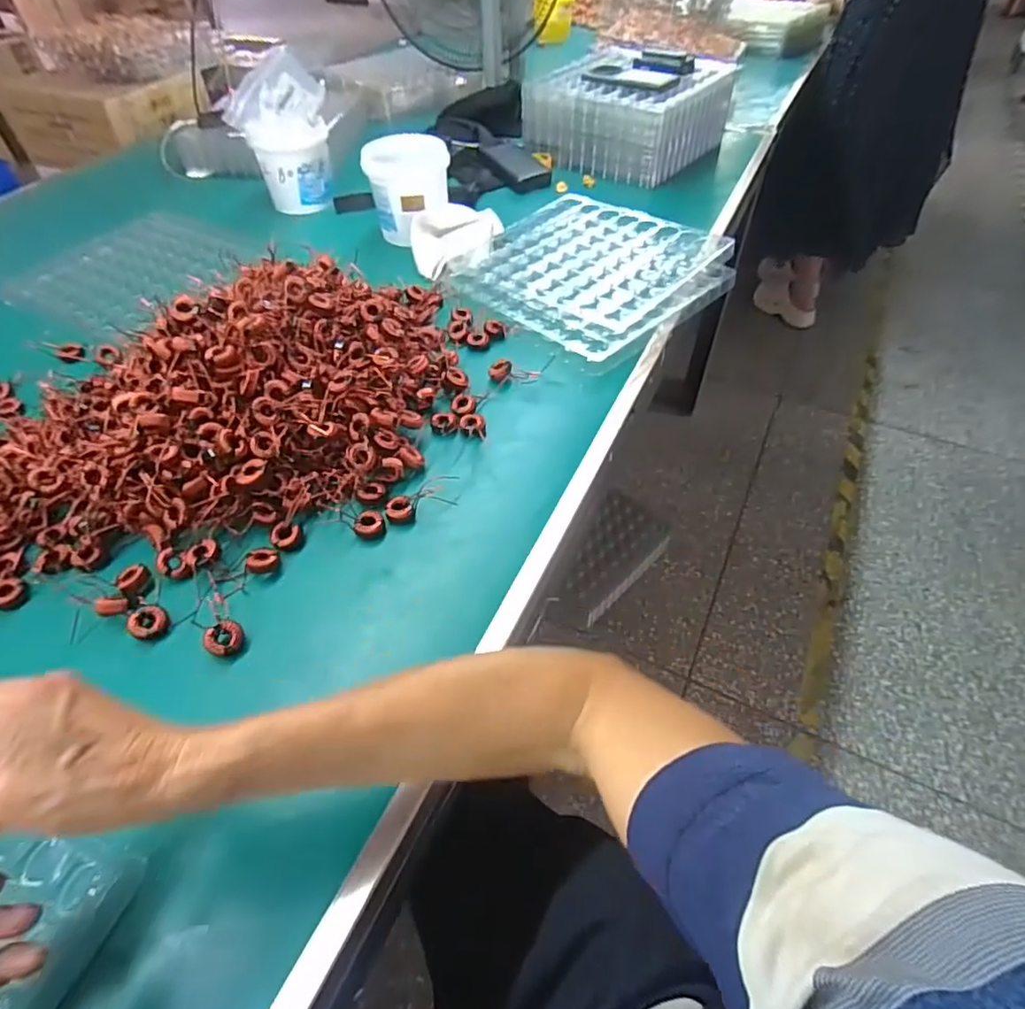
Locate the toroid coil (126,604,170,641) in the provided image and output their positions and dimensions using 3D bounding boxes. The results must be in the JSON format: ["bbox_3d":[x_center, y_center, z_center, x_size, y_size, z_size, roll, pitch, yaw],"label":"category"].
[{"bbox_3d":[-0.290,0.094,0.455,0.028,0.012,0.027,-1,49,1],"label":"toroid coil"}]

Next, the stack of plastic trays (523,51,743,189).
[{"bbox_3d":[0.220,-0.753,1.095,0.287,0.140,0.305,30,57,25],"label":"stack of plastic trays"}]

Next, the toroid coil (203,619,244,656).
[{"bbox_3d":[-0.223,0.104,0.441,0.027,0.012,0.026,9,60,-17],"label":"toroid coil"}]

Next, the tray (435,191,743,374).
[{"bbox_3d":[0.105,-0.328,0.794,0.313,0.027,0.333,35,59,28],"label":"tray"}]

